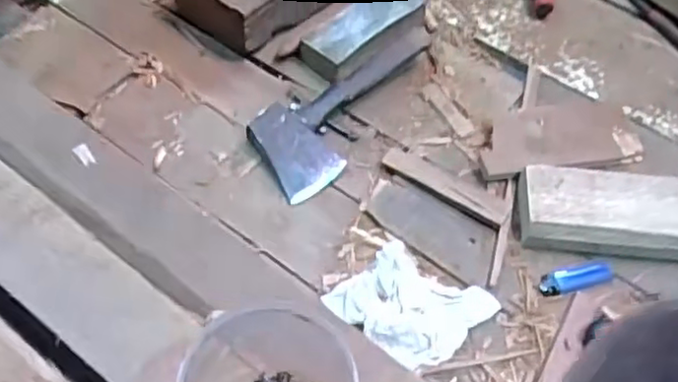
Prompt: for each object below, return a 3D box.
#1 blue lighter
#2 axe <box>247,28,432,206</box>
[{"bbox_3d":[0.244,0.090,0.689,0.080,0.009,0.024,-11,59,-11],"label":"blue lighter"},{"bbox_3d":[0.026,-0.095,0.777,0.264,0.037,0.108,-31,65,-21],"label":"axe"}]

